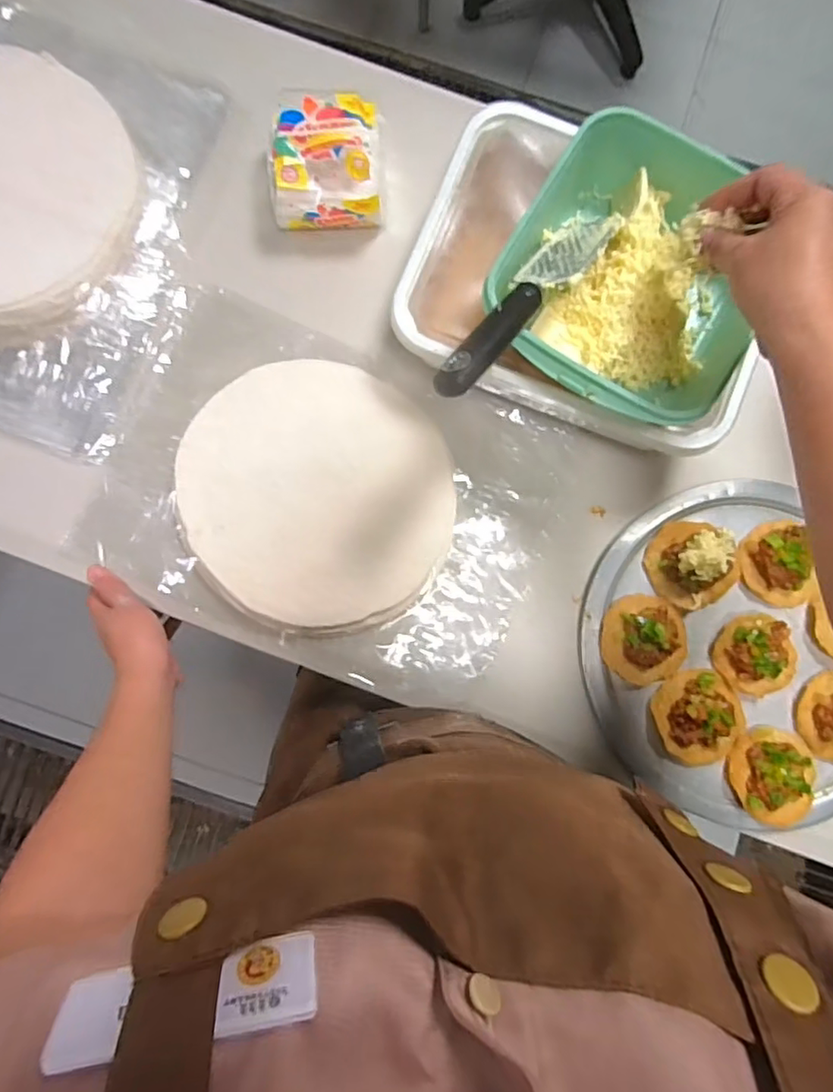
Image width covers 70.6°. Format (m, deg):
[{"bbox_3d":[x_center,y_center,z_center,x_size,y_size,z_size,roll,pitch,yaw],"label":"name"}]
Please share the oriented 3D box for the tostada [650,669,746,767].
[{"bbox_3d":[0.255,0.153,0.523,0.077,0.024,0.079,0,83,-2],"label":"tostada"}]

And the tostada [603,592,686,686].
[{"bbox_3d":[0.207,0.084,0.527,0.077,0.026,0.078,11,82,0],"label":"tostada"}]

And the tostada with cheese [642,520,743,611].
[{"bbox_3d":[0.257,0.014,0.527,0.080,0.051,0.078,-14,83,-3],"label":"tostada with cheese"}]

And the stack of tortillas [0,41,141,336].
[{"bbox_3d":[-0.392,-0.332,0.537,0.255,0.042,0.262,35,83,3],"label":"stack of tortillas"}]

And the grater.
[{"bbox_3d":[0.084,-0.184,0.424,0.040,0.030,0.255,35,57,3],"label":"grater"}]

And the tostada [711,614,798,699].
[{"bbox_3d":[0.313,0.100,0.532,0.075,0.026,0.070,0,83,-2],"label":"tostada"}]

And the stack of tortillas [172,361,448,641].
[{"bbox_3d":[-0.093,-0.050,0.542,0.233,0.021,0.257,-29,84,-5],"label":"stack of tortillas"}]

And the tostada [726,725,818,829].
[{"bbox_3d":[0.314,0.203,0.521,0.068,0.024,0.078,25,83,2],"label":"tostada"}]

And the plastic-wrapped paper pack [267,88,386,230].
[{"bbox_3d":[-0.085,-0.364,0.560,0.108,0.068,0.099,-2,83,-2],"label":"plastic-wrapped paper pack"}]

